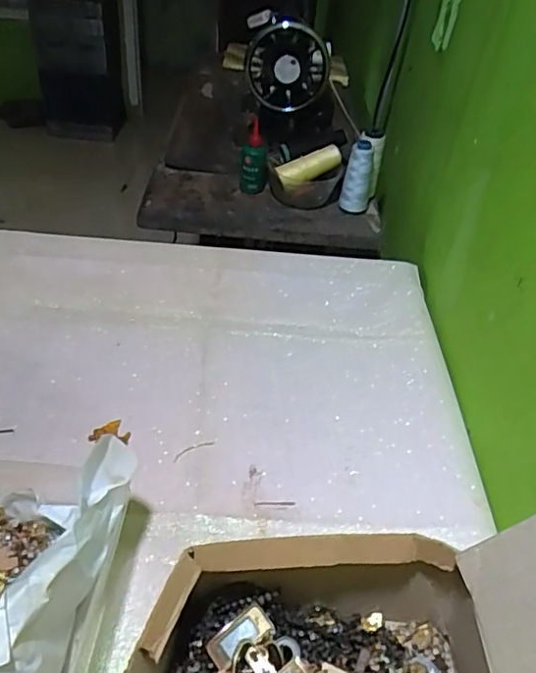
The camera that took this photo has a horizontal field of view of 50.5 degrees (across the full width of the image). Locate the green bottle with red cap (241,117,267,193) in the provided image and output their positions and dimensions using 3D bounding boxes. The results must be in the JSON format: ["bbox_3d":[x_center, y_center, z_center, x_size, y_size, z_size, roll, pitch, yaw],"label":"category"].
[{"bbox_3d":[-0.024,-0.292,0.946,0.047,0.115,0.033,5,41,1],"label":"green bottle with red cap"}]

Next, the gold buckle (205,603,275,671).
[{"bbox_3d":[-0.019,0.199,0.377,0.044,0.007,0.021,-29,73,-20],"label":"gold buckle"}]

